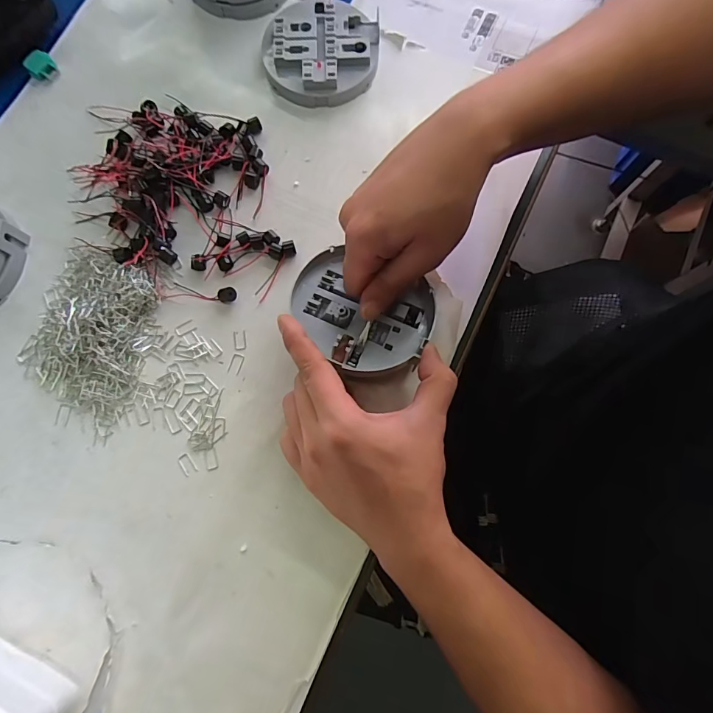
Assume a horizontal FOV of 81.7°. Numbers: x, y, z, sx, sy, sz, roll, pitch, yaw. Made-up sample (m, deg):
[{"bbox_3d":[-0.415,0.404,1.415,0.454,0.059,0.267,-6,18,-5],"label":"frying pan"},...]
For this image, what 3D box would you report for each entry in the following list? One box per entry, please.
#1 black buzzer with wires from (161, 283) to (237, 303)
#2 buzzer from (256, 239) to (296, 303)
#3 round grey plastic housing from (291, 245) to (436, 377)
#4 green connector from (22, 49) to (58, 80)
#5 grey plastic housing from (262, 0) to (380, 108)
[{"bbox_3d":[-0.124,-0.052,0.326,0.059,0.008,0.014,5,77,1],"label":"black buzzer with wires"},{"bbox_3d":[-0.063,-0.069,0.329,0.012,0.007,0.055,22,78,5],"label":"buzzer"},{"bbox_3d":[0.001,-0.031,0.296,0.102,0.024,0.087,20,78,5],"label":"round grey plastic housing"},{"bbox_3d":[-0.283,-0.261,0.371,0.022,0.010,0.025,-40,80,-8],"label":"green connector"},{"bbox_3d":[-0.032,-0.275,0.369,0.101,0.022,0.103,0,77,0],"label":"grey plastic housing"}]

